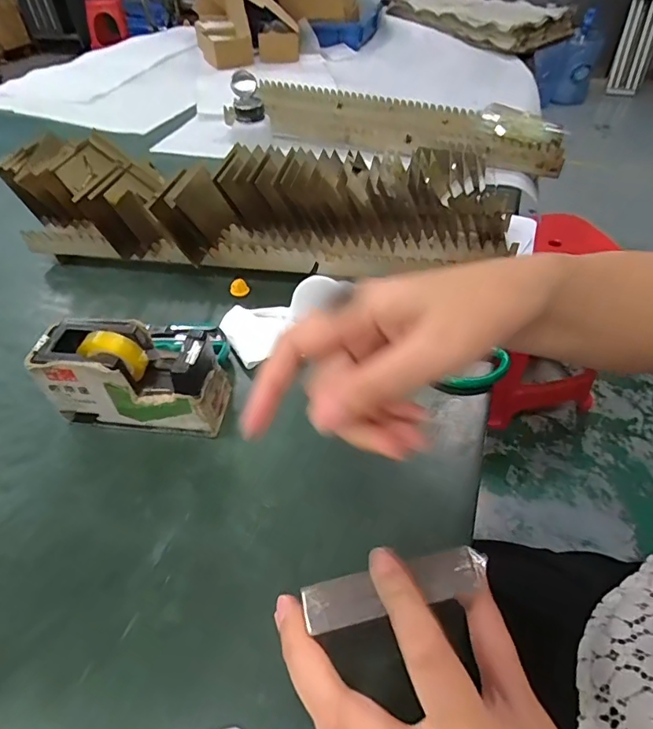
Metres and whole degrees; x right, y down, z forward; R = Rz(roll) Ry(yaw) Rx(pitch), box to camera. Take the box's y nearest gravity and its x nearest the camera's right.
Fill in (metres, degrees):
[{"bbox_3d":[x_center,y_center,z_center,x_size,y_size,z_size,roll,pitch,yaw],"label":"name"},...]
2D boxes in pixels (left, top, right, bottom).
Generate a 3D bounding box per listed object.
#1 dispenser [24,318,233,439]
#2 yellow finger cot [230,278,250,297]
[{"bbox_3d":[-0.159,0.010,0.394,0.139,0.079,0.064,5,47,7],"label":"dispenser"},{"bbox_3d":[-0.098,-0.087,0.532,0.020,0.018,0.016,-7,47,-4],"label":"yellow finger cot"}]

